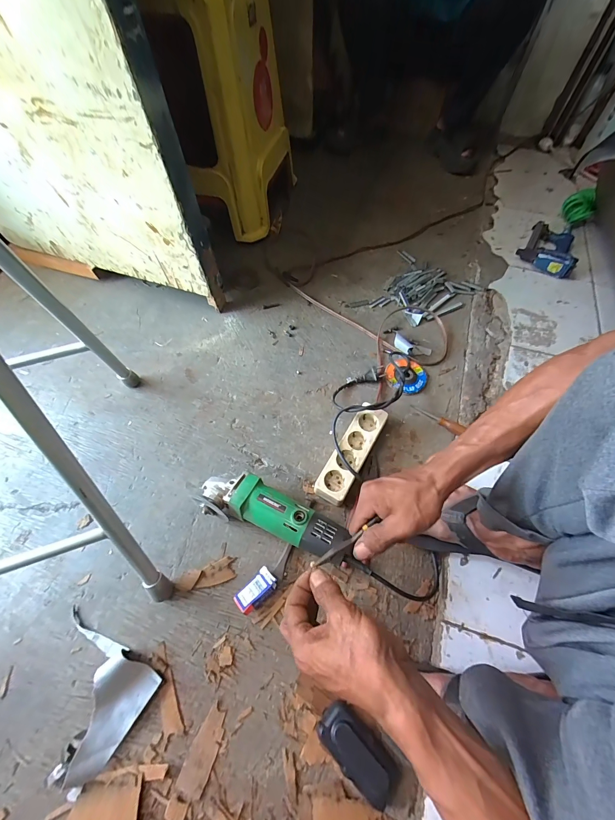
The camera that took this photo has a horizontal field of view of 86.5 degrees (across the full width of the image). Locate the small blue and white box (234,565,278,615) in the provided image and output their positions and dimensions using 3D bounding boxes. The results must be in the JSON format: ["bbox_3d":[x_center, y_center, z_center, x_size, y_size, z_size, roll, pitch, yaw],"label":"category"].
[{"bbox_3d":[-0.079,0.280,0.508,0.065,0.020,0.036,-40,69,-20],"label":"small blue and white box"}]

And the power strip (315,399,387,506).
[{"bbox_3d":[0.083,0.079,0.612,0.058,0.044,0.198,28,64,13],"label":"power strip"}]

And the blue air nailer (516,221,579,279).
[{"bbox_3d":[0.684,-0.460,0.911,0.141,0.049,0.209,32,65,15],"label":"blue air nailer"}]

